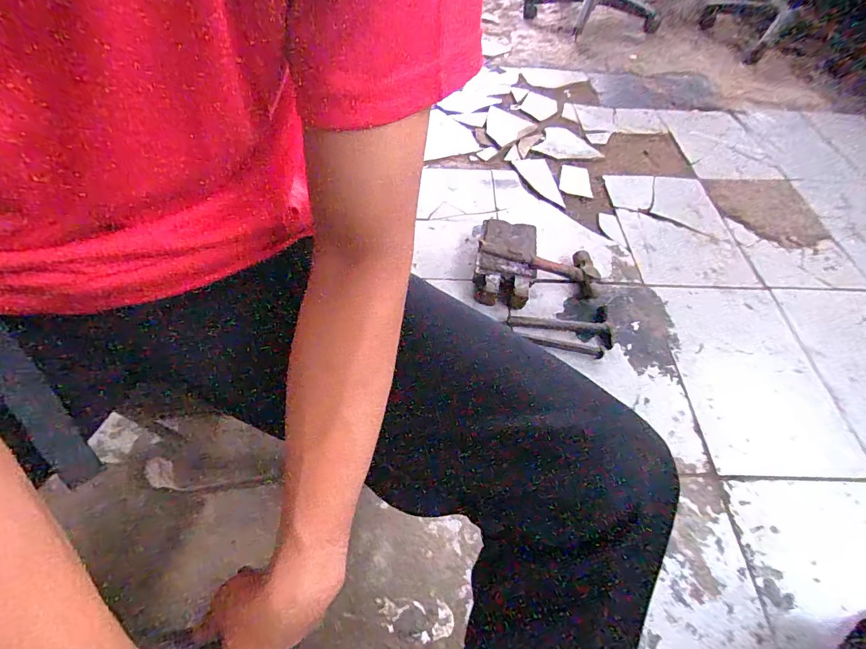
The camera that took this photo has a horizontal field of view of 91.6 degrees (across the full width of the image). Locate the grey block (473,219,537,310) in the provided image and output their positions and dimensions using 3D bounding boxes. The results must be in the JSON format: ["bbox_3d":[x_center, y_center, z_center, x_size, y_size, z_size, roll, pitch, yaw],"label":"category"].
[{"bbox_3d":[0.155,-0.134,0.910,0.126,0.056,0.240,10,55,5],"label":"grey block"}]

